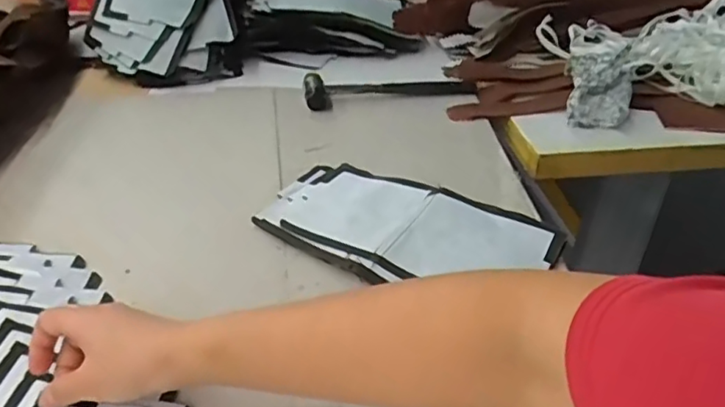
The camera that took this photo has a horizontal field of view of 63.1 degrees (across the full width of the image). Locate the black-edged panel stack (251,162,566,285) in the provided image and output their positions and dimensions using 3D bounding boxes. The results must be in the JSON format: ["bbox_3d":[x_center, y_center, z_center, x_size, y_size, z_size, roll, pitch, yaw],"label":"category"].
[{"bbox_3d":[0.031,0.021,0.552,0.262,0.027,0.143,25,41,31],"label":"black-edged panel stack"}]

